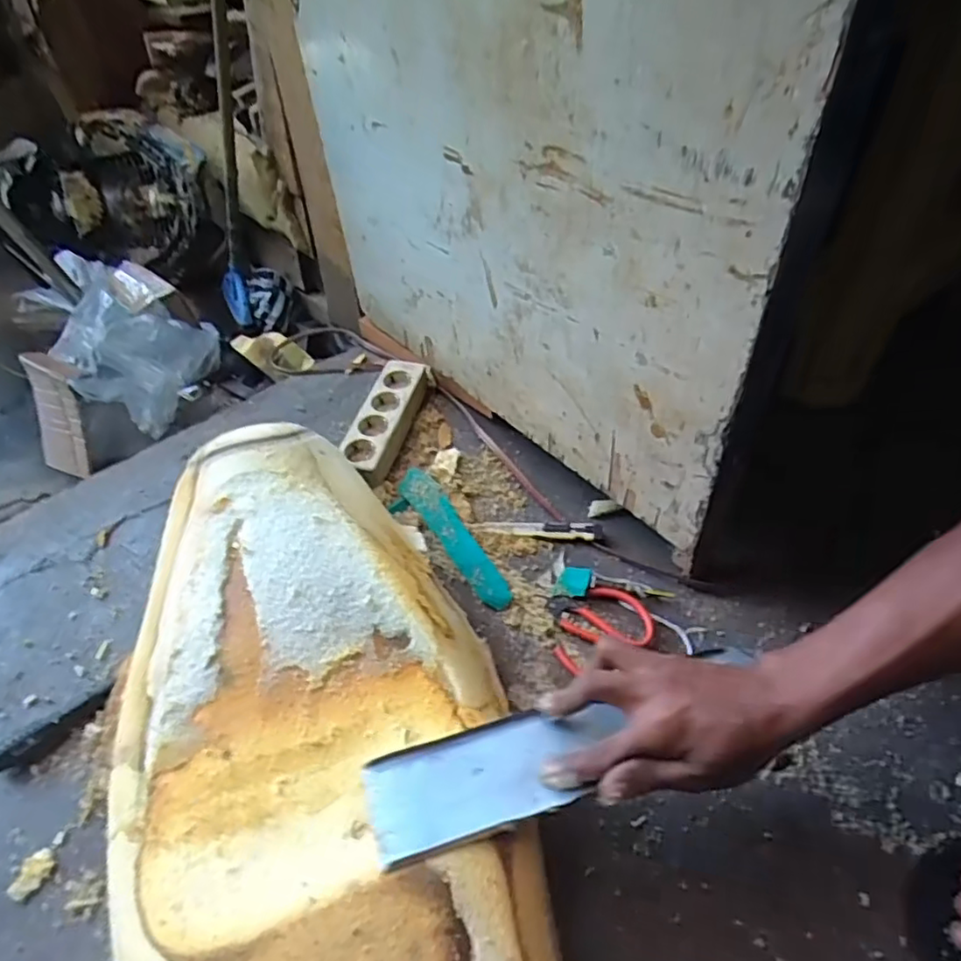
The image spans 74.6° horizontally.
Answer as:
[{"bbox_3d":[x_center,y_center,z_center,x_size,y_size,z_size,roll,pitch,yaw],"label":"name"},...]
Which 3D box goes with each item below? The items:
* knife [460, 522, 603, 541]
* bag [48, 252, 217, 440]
[{"bbox_3d":[0.061,0.053,0.710,0.148,0.007,0.024,4,48,6],"label":"knife"},{"bbox_3d":[-0.563,-0.238,1.041,0.185,0.186,0.283,-7,48,-4],"label":"bag"}]

